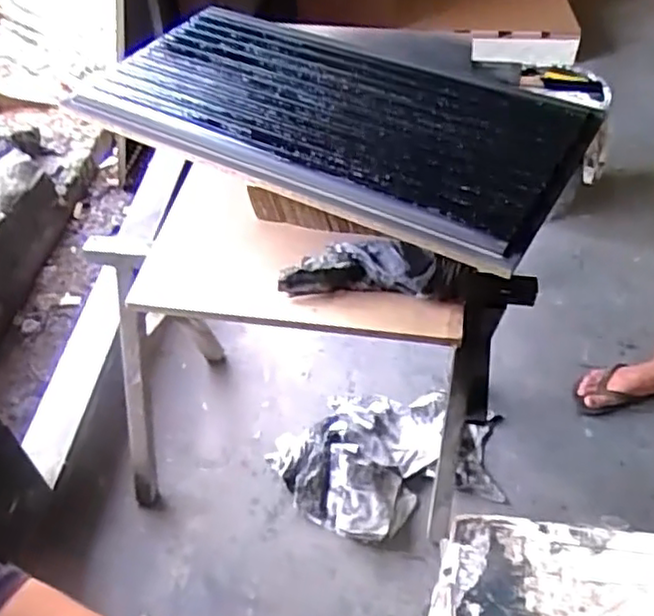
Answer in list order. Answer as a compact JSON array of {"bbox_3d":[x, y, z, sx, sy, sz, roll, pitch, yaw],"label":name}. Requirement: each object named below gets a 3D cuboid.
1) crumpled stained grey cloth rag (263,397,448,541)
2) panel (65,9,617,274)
[{"bbox_3d":[0.082,0.304,1.547,0.326,0.081,0.426,22,51,19],"label":"crumpled stained grey cloth rag"},{"bbox_3d":[-0.010,-0.339,1.150,0.852,0.063,0.456,24,53,19],"label":"panel"}]

